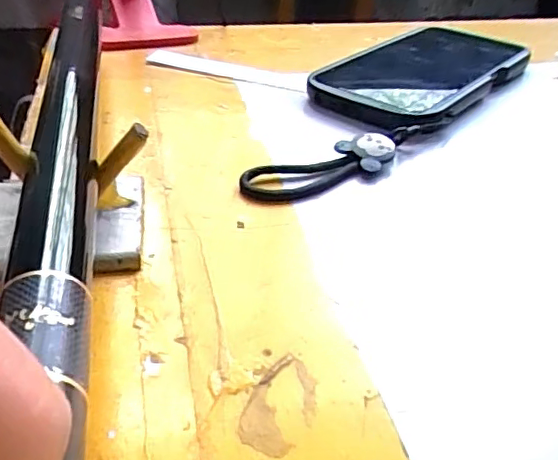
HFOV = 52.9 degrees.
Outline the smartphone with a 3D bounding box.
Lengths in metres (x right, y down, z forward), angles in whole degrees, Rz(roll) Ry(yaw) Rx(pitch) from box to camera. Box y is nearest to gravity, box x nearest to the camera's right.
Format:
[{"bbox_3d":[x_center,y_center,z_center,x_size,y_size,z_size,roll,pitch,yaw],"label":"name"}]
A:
[{"bbox_3d":[0.090,-0.098,0.347,0.082,0.013,0.169,25,40,30],"label":"smartphone"}]

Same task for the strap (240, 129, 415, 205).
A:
[{"bbox_3d":[0.028,-0.032,0.255,0.095,0.009,0.026,-21,40,-30],"label":"strap"}]

